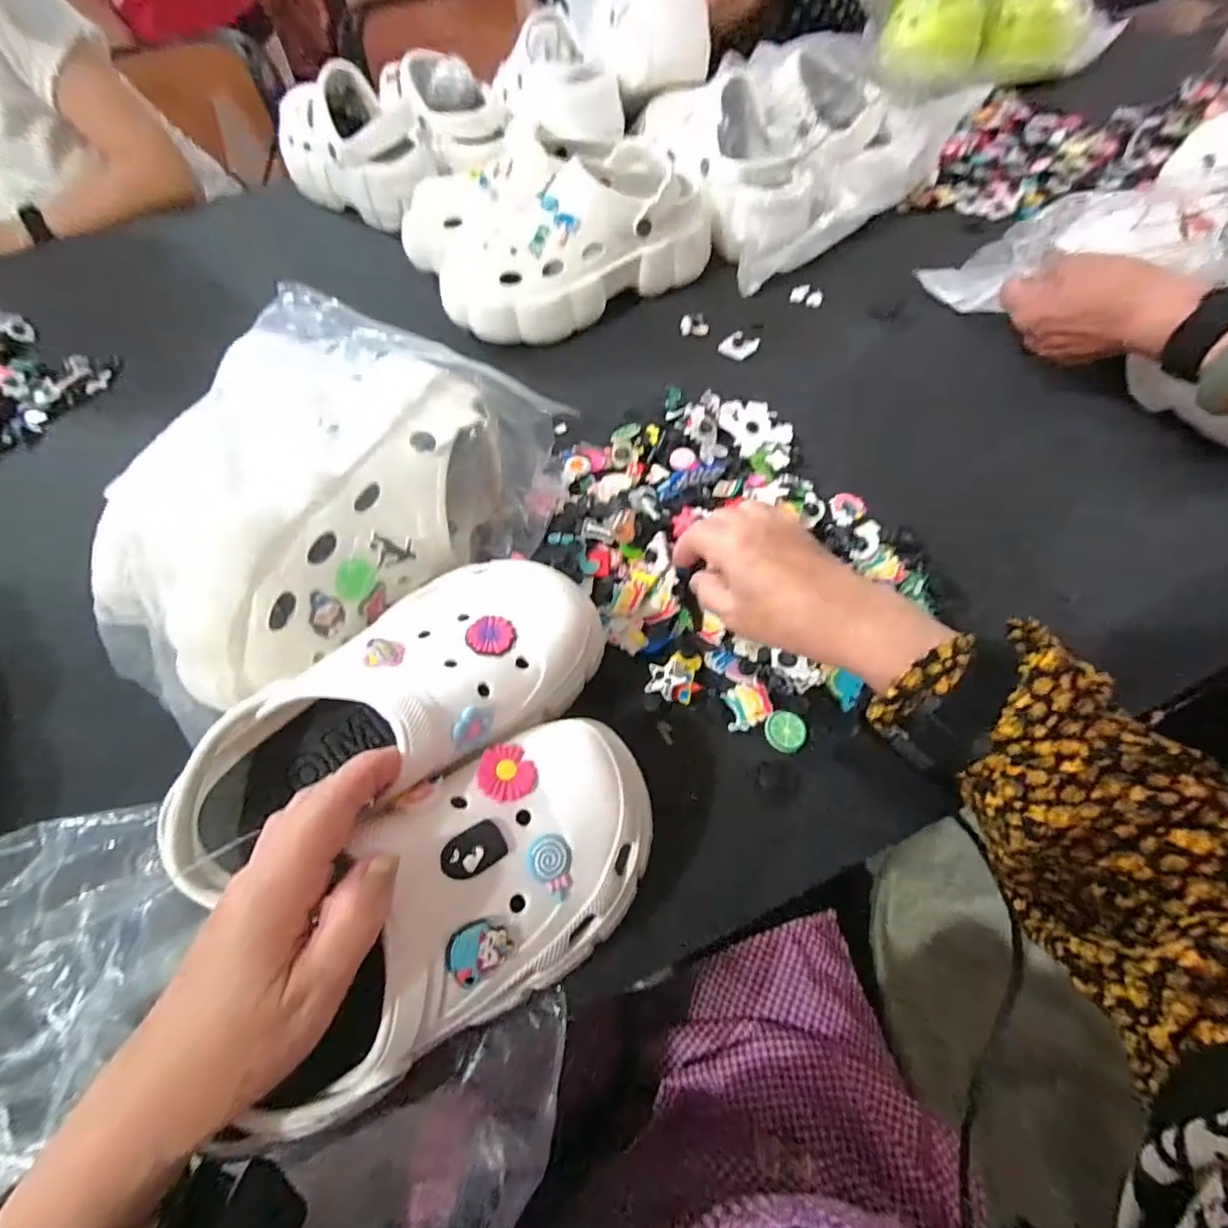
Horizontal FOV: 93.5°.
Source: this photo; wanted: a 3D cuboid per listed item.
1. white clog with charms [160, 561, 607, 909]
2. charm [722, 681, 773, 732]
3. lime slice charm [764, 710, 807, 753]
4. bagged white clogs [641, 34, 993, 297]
[{"bbox_3d":[-0.116,0.042,0.314,0.223,0.082,0.108,-27,64,-11],"label":"white clog with charms"},{"bbox_3d":[0.087,0.060,0.378,0.030,0.005,0.030,-12,62,-4],"label":"charm"},{"bbox_3d":[0.108,0.074,0.365,0.025,0.004,0.025,-1,62,2],"label":"lime slice charm"},{"bbox_3d":[0.199,-0.494,0.614,0.255,0.128,0.226,-24,63,-10],"label":"bagged white clogs"}]

